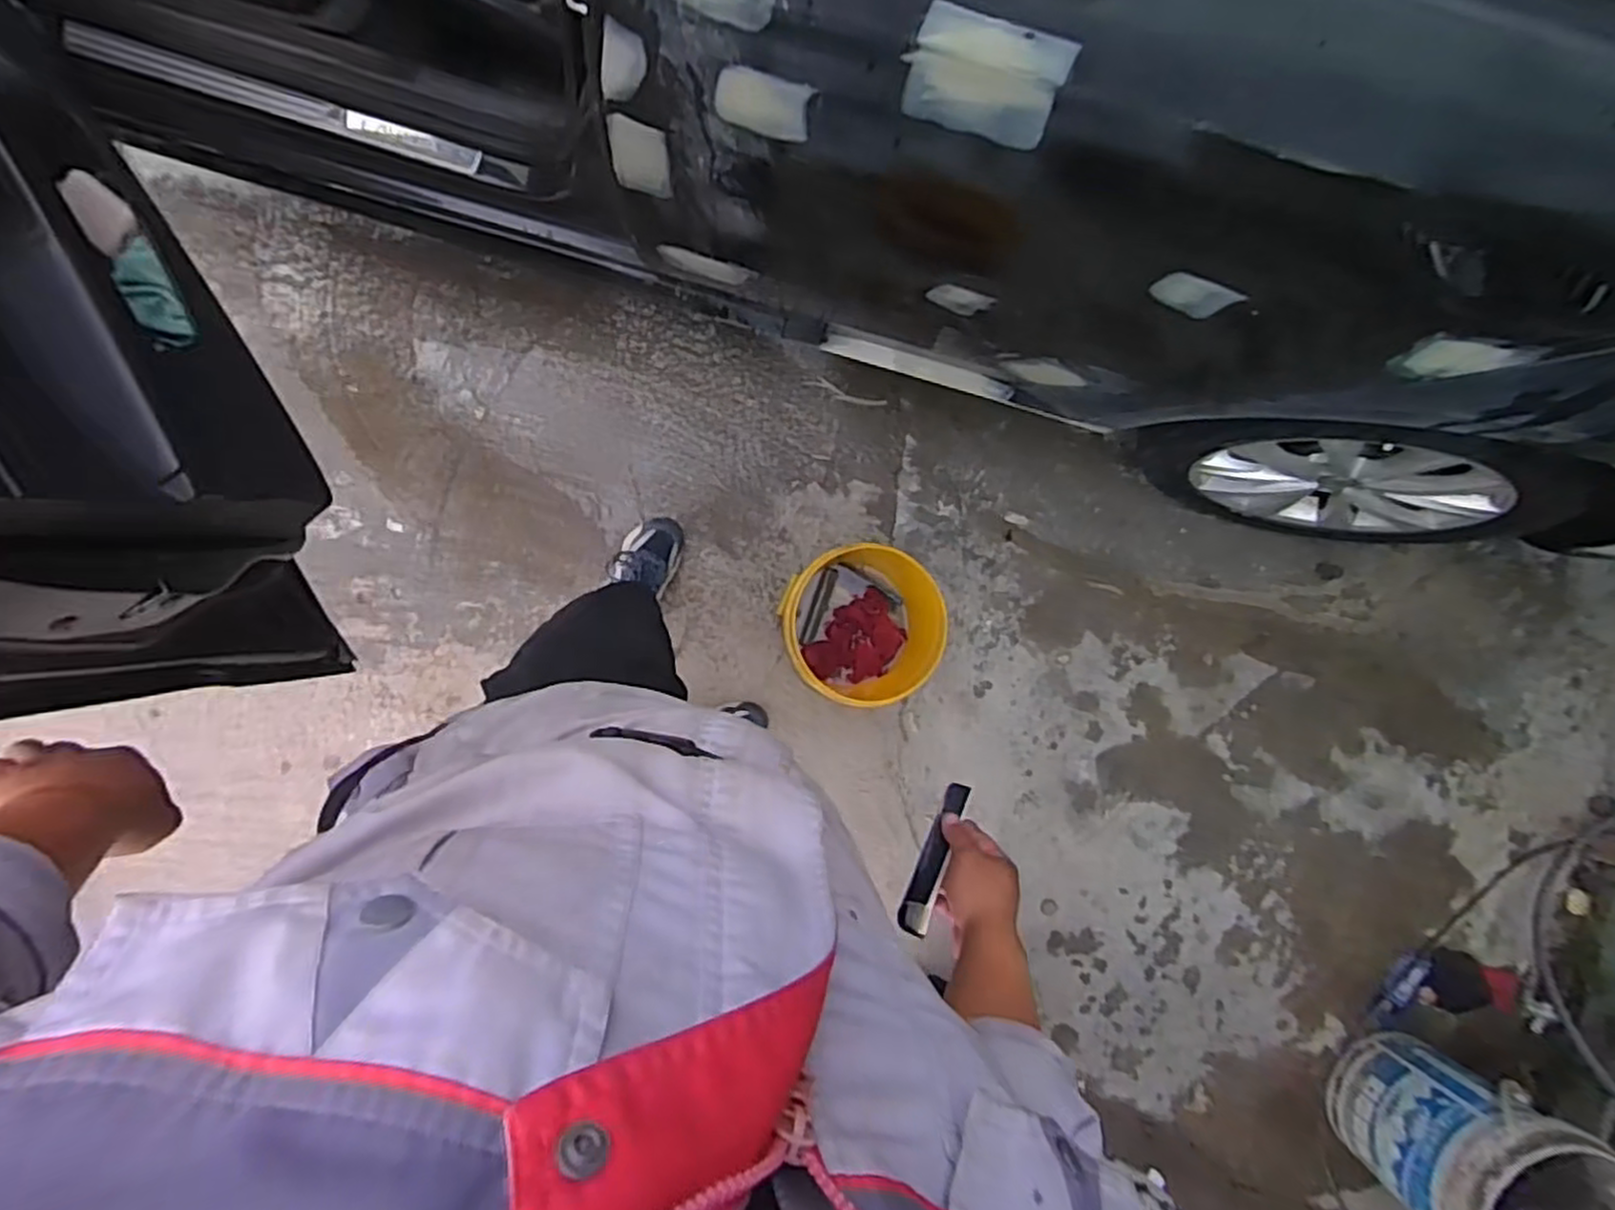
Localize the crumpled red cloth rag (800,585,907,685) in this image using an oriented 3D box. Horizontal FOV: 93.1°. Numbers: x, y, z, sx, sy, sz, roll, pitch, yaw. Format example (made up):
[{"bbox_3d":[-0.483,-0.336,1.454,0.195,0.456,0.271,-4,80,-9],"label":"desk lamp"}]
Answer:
[{"bbox_3d":[0.090,0.068,1.386,0.182,0.022,0.127,-43,95,-5],"label":"crumpled red cloth rag"}]

